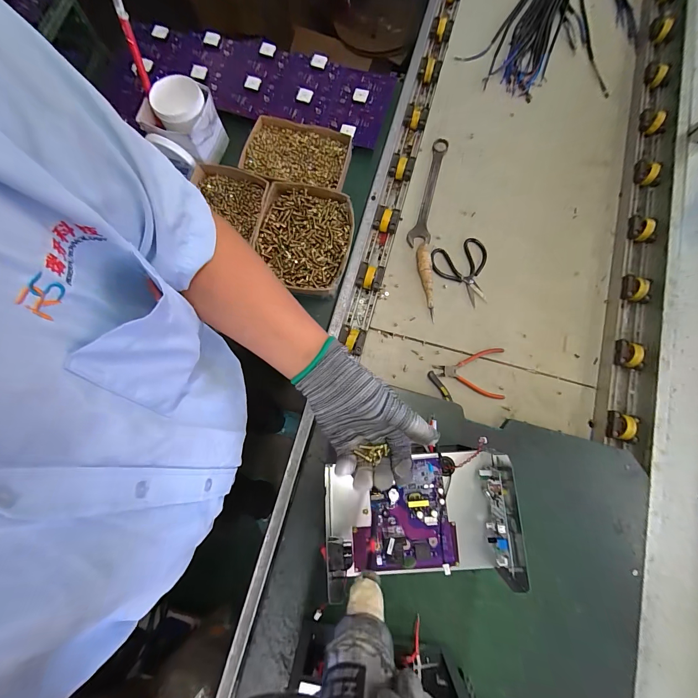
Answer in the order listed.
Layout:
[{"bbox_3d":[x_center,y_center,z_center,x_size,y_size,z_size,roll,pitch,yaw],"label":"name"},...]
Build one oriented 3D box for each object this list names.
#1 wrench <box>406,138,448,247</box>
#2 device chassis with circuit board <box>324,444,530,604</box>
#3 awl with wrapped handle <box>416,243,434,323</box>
[{"bbox_3d":[0.192,-0.375,0.762,0.048,0.013,0.294,14,78,3],"label":"wrench"},{"bbox_3d":[0.090,0.218,0.420,0.246,0.081,0.154,-2,78,0],"label":"device chassis with circuit board"},{"bbox_3d":[0.170,-0.148,0.704,0.030,0.030,0.169,-3,78,0],"label":"awl with wrapped handle"}]

